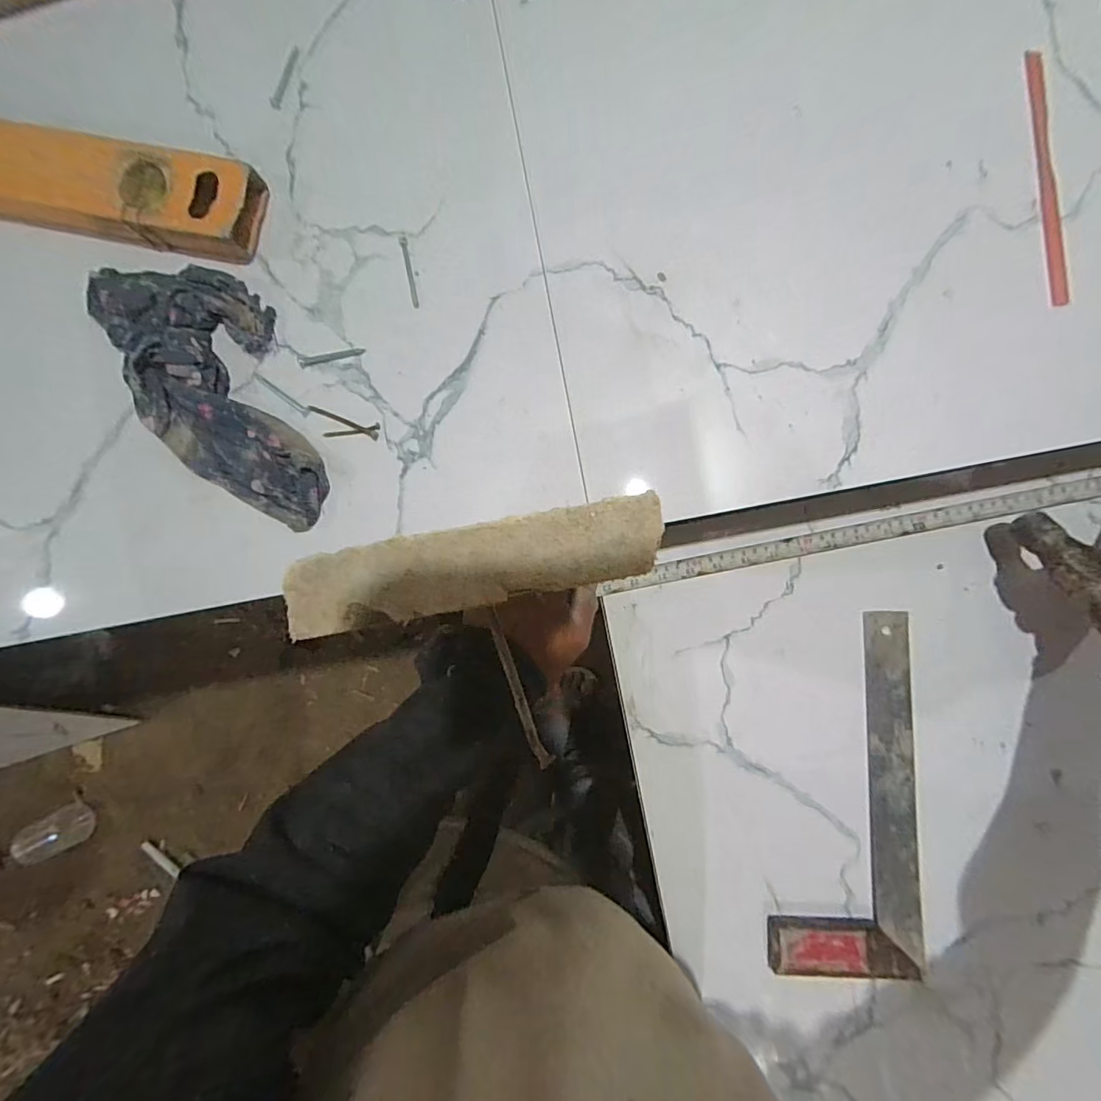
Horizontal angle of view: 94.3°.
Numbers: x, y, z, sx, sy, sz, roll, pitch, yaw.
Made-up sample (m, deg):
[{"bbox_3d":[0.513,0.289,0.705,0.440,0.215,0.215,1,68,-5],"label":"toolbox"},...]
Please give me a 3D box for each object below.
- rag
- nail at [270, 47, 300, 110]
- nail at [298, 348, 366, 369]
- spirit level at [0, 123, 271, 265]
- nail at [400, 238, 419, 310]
[{"bbox_3d":[-0.241,-0.114,0.368,0.107,0.025,0.227,-29,87,1],"label":"rag"},{"bbox_3d":[-0.201,-0.359,0.387,0.009,0.004,0.049,22,89,3],"label":"nail"},{"bbox_3d":[-0.160,-0.143,0.374,0.048,0.004,0.008,-13,87,2],"label":"nail"},{"bbox_3d":[-0.487,-0.296,0.386,0.552,0.031,0.065,11,88,3],"label":"spirit level"},{"bbox_3d":[-0.105,-0.206,0.377,0.006,0.004,0.055,-10,87,2],"label":"nail"}]

